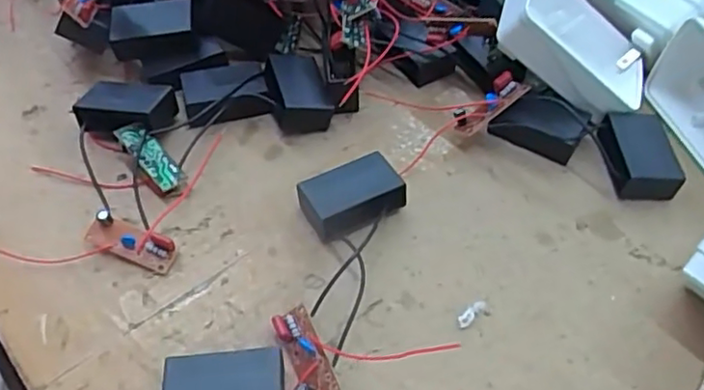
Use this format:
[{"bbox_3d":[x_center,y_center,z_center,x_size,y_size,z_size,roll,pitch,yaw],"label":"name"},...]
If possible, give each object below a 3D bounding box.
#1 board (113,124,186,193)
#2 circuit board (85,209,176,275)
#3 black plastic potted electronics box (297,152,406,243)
[{"bbox_3d":[-0.107,-0.020,0.336,0.015,0.005,0.045,-40,82,-27],"label":"board"},{"bbox_3d":[-0.108,0.021,0.308,0.044,0.017,0.017,16,53,13],"label":"circuit board"},{"bbox_3d":[-0.001,0.001,0.321,0.050,0.021,0.032,-21,54,-16],"label":"black plastic potted electronics box"}]

